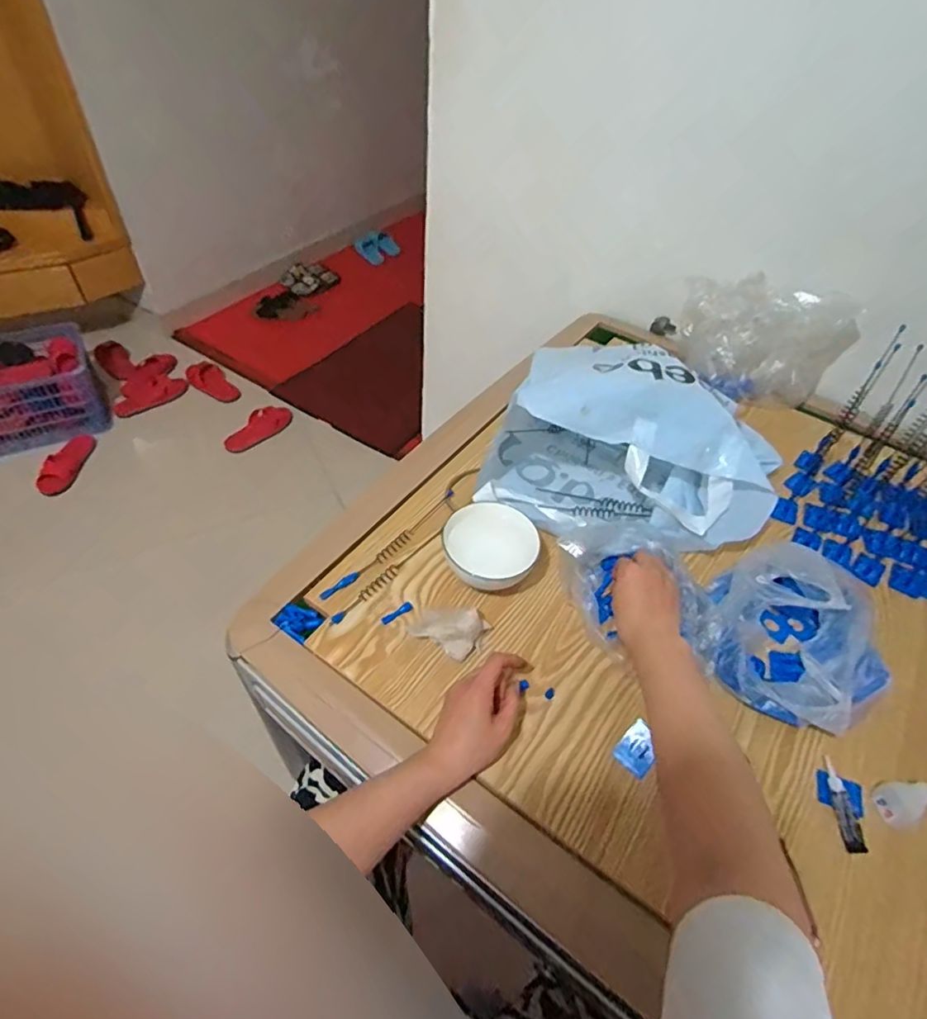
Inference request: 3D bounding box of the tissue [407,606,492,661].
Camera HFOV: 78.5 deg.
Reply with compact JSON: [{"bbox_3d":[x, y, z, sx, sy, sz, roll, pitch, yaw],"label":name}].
[{"bbox_3d":[-0.016,0.124,0.620,0.081,0.041,0.054,20,50,12],"label":"tissue"}]

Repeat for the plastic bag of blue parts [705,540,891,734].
[{"bbox_3d":[0.366,0.139,0.619,0.178,0.069,0.201,14,49,7],"label":"plastic bag of blue parts"}]

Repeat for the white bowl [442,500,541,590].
[{"bbox_3d":[0.030,0.047,0.664,0.105,0.067,0.095,11,49,4],"label":"white bowl"}]

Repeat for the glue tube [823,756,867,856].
[{"bbox_3d":[0.358,0.277,0.539,0.019,0.016,0.084,3,49,-2],"label":"glue tube"}]

